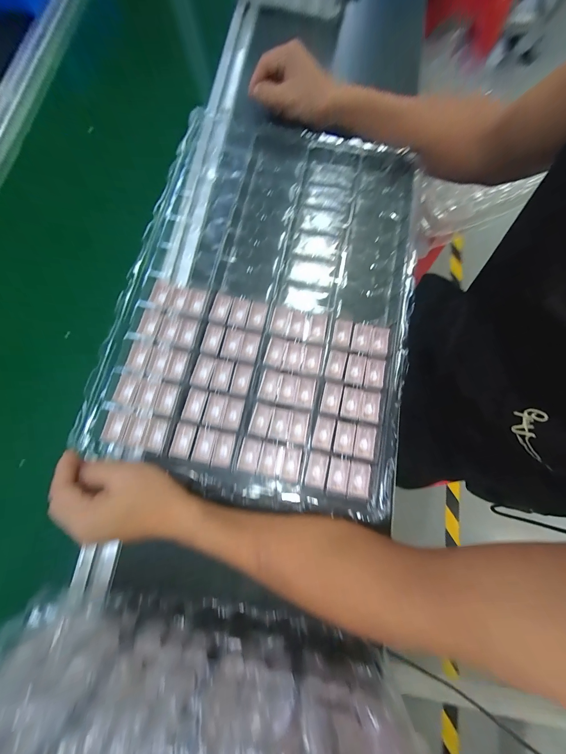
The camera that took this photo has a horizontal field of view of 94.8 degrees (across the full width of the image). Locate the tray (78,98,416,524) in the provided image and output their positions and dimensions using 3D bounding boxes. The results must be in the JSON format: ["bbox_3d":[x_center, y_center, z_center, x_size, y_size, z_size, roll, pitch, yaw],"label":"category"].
[{"bbox_3d":[-0.011,-0.113,0.346,0.331,0.045,0.498,13,77,1],"label":"tray"}]

